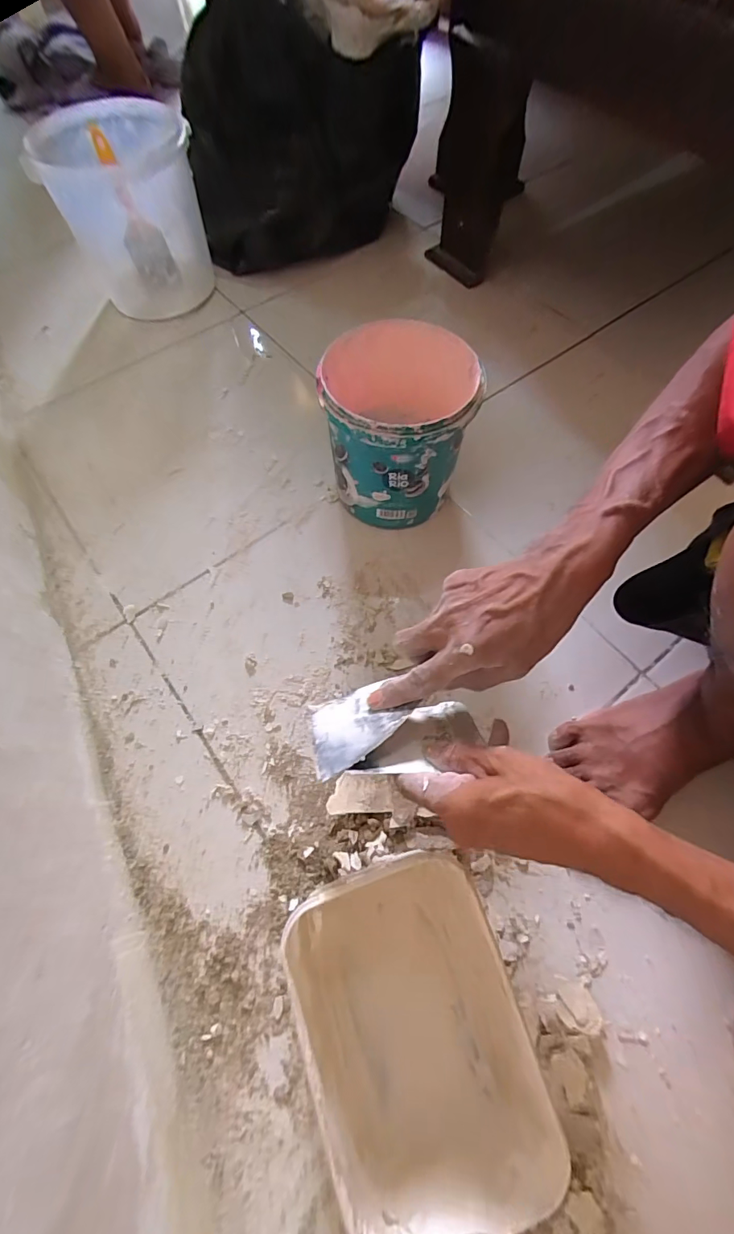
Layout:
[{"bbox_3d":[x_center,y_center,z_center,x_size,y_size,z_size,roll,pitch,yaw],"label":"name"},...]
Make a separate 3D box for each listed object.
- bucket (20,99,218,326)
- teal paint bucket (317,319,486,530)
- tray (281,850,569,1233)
[{"bbox_3d":[-0.350,-0.607,0.702,0.194,0.181,0.195,-9,65,-4],"label":"bucket"},{"bbox_3d":[0.032,-0.193,0.508,0.151,0.163,0.138,0,64,0],"label":"teal paint bucket"},{"bbox_3d":[0.035,0.280,0.324,0.149,0.099,0.188,-24,67,-11],"label":"tray"}]

